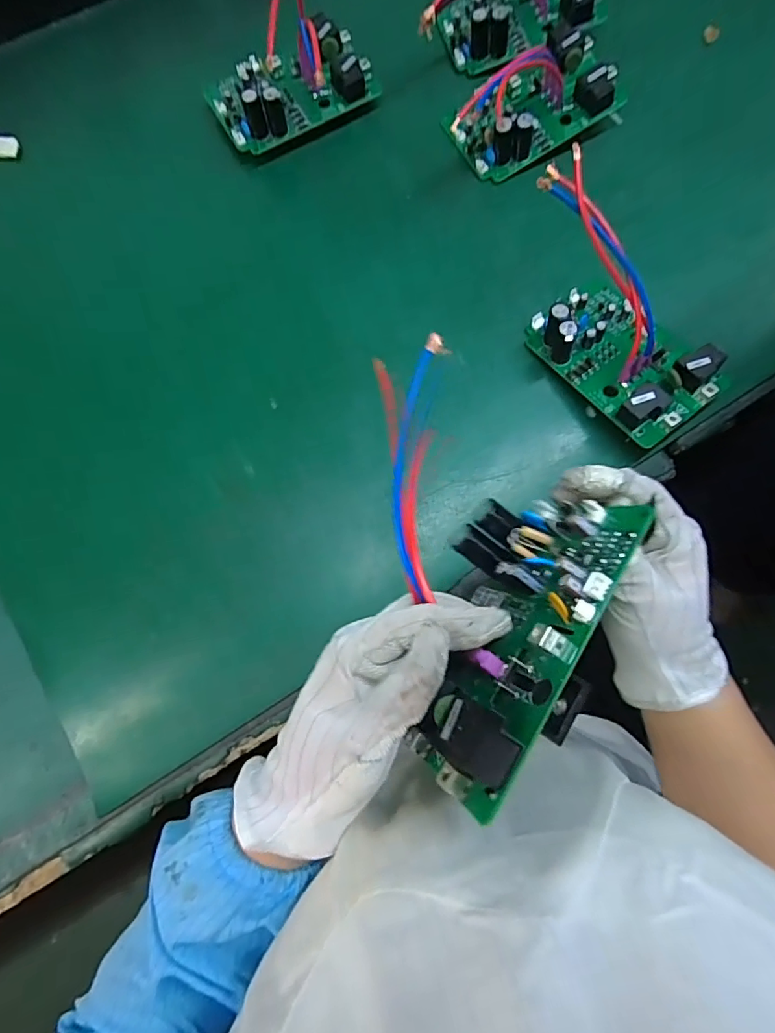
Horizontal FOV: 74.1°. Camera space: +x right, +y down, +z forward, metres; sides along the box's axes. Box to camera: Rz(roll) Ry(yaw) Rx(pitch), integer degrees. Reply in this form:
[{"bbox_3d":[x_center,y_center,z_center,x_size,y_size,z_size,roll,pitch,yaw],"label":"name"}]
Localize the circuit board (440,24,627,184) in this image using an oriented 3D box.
[{"bbox_3d":[0.145,-0.410,0.505,0.163,0.051,0.101,-29,78,-6],"label":"circuit board"}]

